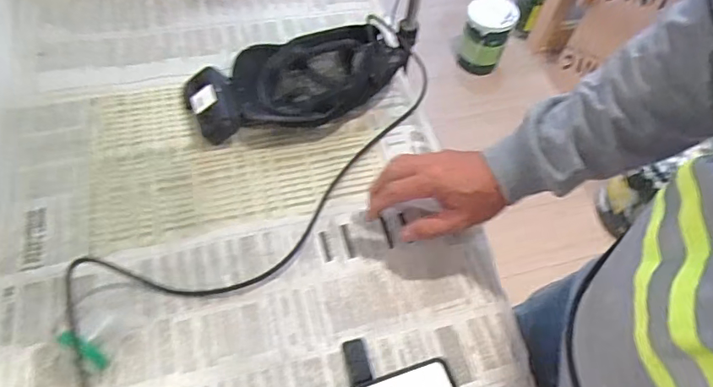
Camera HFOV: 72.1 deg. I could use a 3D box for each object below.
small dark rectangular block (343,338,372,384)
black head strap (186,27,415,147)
[{"bbox_3d":[0.000,0.166,0.489,0.021,0.006,0.043,-10,59,-11],"label":"small dark rectangular block"},{"bbox_3d":[-0.077,-0.155,0.659,0.287,0.056,0.145,-22,62,-18],"label":"black head strap"}]

